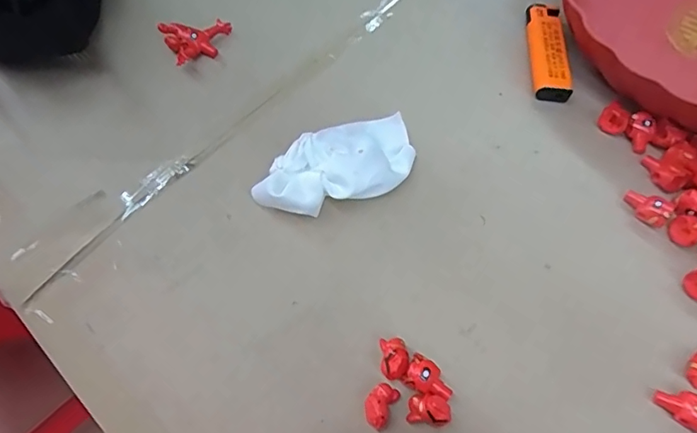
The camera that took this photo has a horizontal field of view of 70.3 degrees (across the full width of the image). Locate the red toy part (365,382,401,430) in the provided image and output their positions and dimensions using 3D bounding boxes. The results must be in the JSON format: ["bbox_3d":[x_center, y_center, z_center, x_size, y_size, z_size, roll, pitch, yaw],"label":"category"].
[{"bbox_3d":[0.016,0.094,0.247,0.013,0.012,0.021,27,68,14],"label":"red toy part"}]

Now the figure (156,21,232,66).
[{"bbox_3d":[-0.107,-0.129,0.357,0.046,0.017,0.030,-27,66,-11],"label":"figure"}]

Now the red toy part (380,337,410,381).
[{"bbox_3d":[0.024,0.073,0.254,0.014,0.010,0.021,0,64,2],"label":"red toy part"}]

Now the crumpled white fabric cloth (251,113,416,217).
[{"bbox_3d":[-0.007,-0.029,0.296,0.098,0.023,0.049,-23,66,-9],"label":"crumpled white fabric cloth"}]

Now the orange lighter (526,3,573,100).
[{"bbox_3d":[0.138,-0.115,0.343,0.024,0.010,0.081,3,64,3],"label":"orange lighter"}]

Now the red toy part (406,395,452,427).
[{"bbox_3d":[0.040,0.096,0.244,0.021,0.010,0.013,8,65,6],"label":"red toy part"}]

